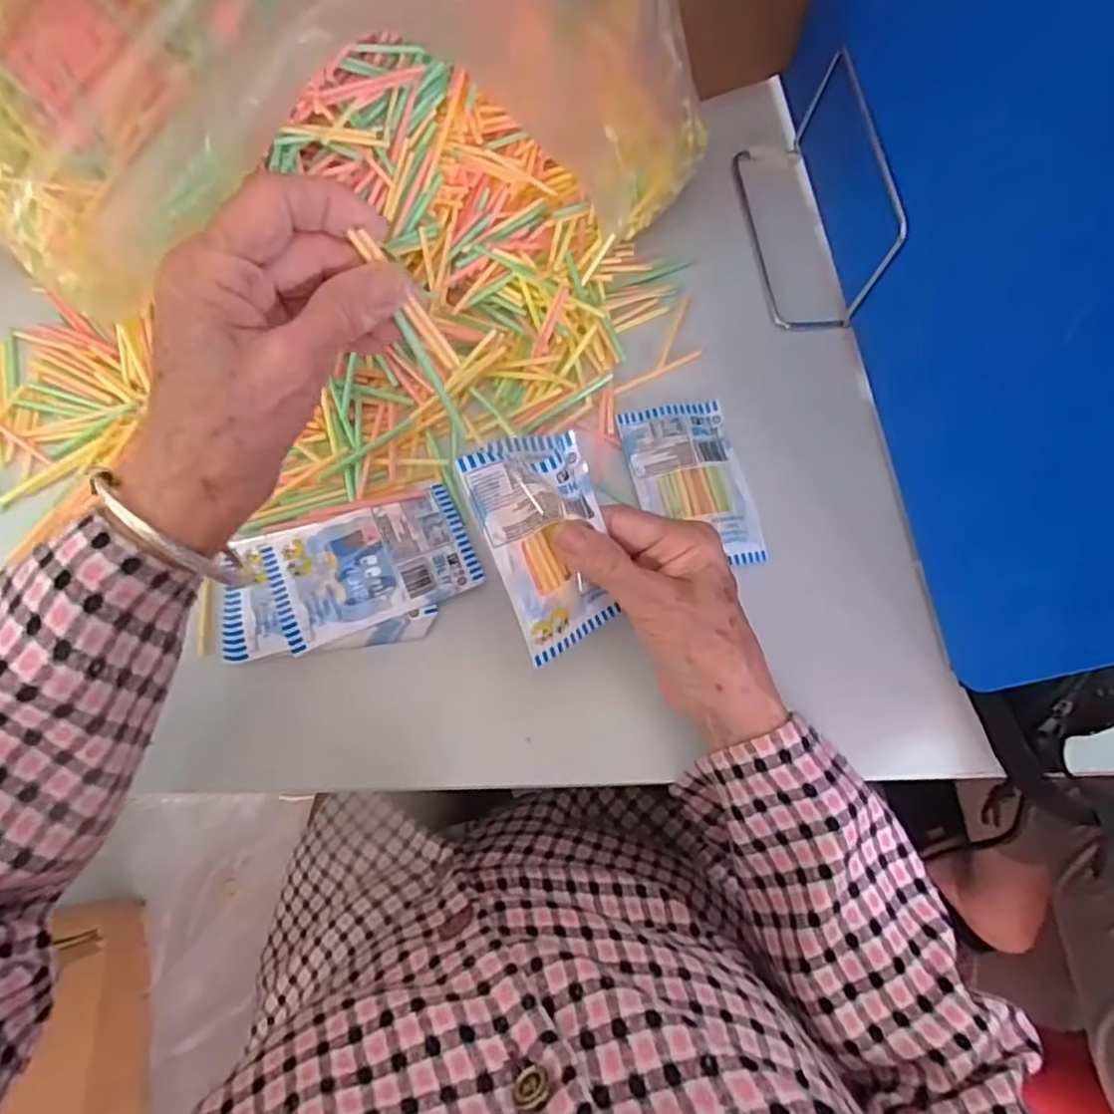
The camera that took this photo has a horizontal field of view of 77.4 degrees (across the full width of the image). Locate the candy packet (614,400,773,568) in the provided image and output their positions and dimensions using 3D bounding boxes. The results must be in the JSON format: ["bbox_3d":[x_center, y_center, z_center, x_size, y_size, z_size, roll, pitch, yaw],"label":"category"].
[{"bbox_3d":[0.078,-0.043,0.407,0.065,0.008,0.102,-11,72,-5],"label":"candy packet"}]

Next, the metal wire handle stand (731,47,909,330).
[{"bbox_3d":[0.159,-0.231,0.435,0.057,0.079,0.157,-7,71,-4],"label":"metal wire handle stand"}]

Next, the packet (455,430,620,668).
[{"bbox_3d":[-0.004,-0.004,0.316,0.053,0.027,0.101,-16,113,-7],"label":"packet"}]

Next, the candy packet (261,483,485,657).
[{"bbox_3d":[-0.100,0.004,0.378,0.104,0.013,0.065,-22,73,-9],"label":"candy packet"}]

